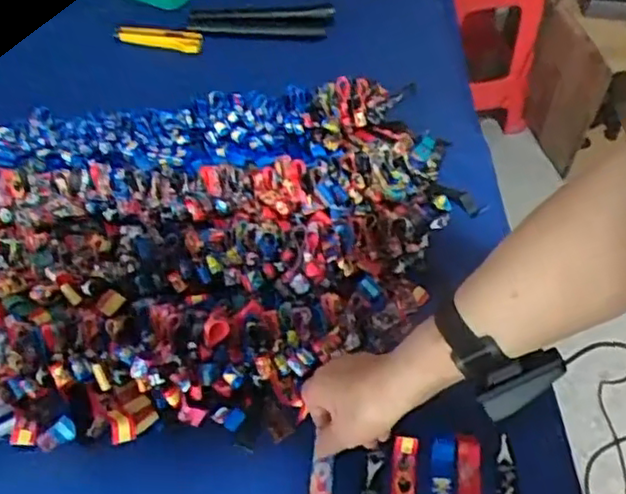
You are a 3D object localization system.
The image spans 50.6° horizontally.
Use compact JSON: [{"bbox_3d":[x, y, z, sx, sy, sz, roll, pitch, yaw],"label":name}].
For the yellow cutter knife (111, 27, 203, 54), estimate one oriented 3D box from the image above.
[{"bbox_3d":[-0.239,-0.323,1.023,0.136,0.037,0.012,7,50,1],"label":"yellow cutter knife"}]

